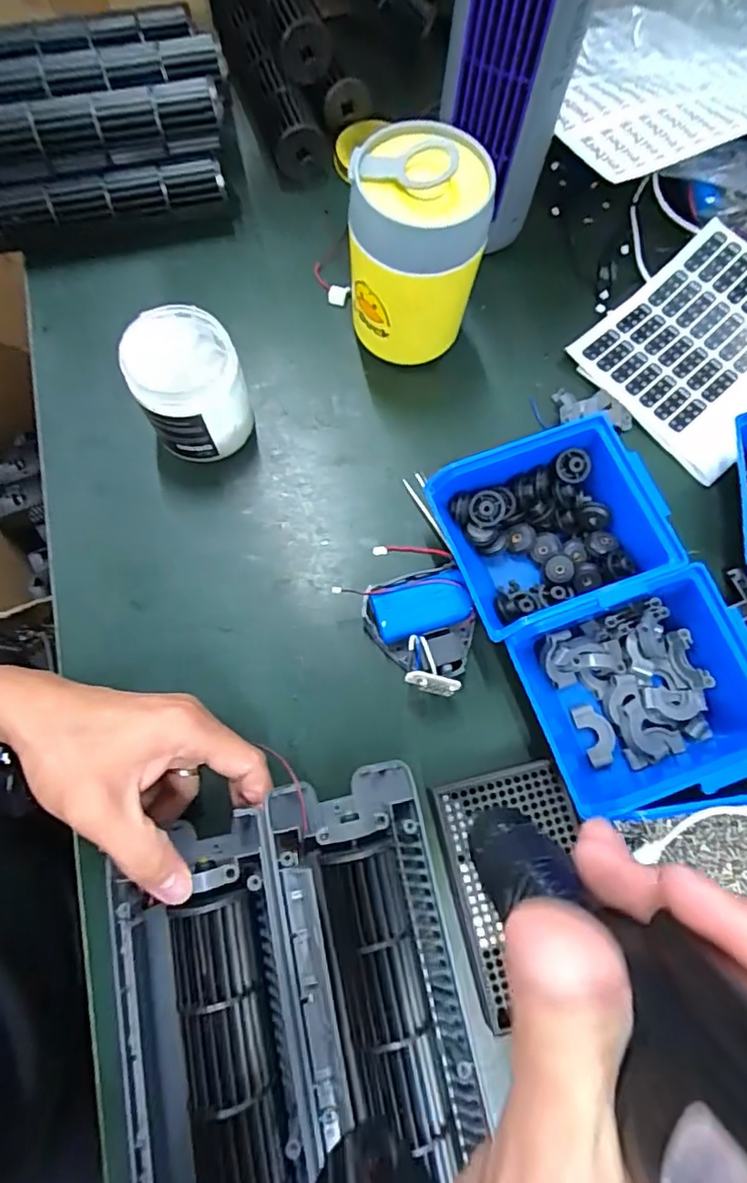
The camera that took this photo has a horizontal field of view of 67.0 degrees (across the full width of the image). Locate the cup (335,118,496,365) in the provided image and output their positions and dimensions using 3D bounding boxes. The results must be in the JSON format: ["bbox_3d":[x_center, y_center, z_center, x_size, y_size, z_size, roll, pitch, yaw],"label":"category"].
[{"bbox_3d":[0.026,-0.232,0.405,0.094,0.139,0.087,7,72,1],"label":"cup"}]

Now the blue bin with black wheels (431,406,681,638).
[{"bbox_3d":[0.122,-0.040,0.384,0.143,0.061,0.116,-20,73,-7],"label":"blue bin with black wheels"}]

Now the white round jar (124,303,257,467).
[{"bbox_3d":[-0.127,-0.143,0.403,0.069,0.085,0.075,0,74,-2],"label":"white round jar"}]

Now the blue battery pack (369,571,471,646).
[{"bbox_3d":[0.033,0.011,0.391,0.065,0.021,0.040,-15,75,-6],"label":"blue battery pack"}]

